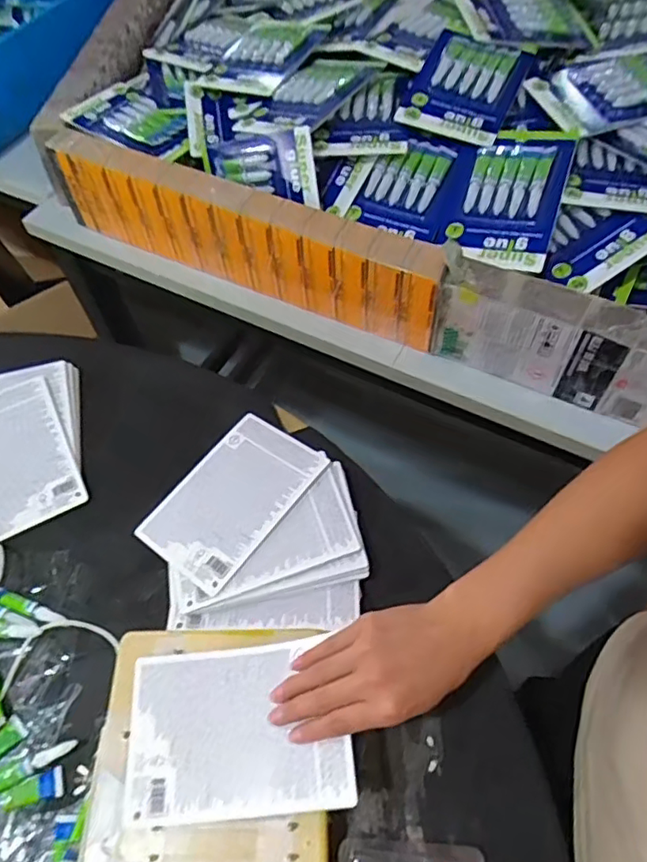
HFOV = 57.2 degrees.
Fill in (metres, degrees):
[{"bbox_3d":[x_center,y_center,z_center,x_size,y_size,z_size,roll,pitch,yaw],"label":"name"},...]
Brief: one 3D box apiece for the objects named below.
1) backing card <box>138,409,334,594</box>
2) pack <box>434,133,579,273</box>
[{"bbox_3d":[-0.090,0.063,0.583,0.117,0.005,0.169,29,66,29],"label":"backing card"},{"bbox_3d":[0.195,-0.250,0.632,0.112,0.024,0.165,17,83,24],"label":"pack"}]

